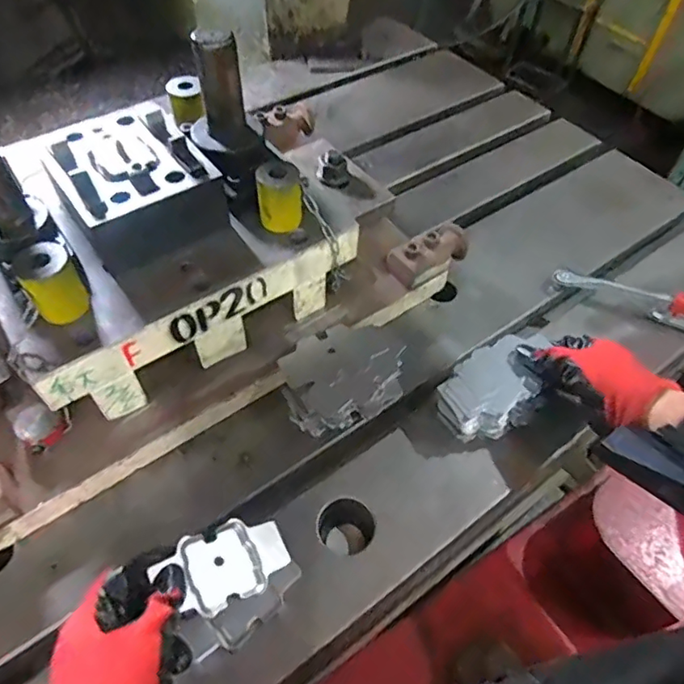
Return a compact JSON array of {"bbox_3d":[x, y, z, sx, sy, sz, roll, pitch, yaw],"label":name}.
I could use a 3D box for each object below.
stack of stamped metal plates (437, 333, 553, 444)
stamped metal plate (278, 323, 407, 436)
[{"bbox_3d":[0.157,0.046,0.543,0.130,0.041,0.072,-25,58,-19],"label":"stack of stamped metal plates"},{"bbox_3d":[0.004,0.030,0.532,0.127,0.026,0.095,-25,75,-21],"label":"stamped metal plate"}]

